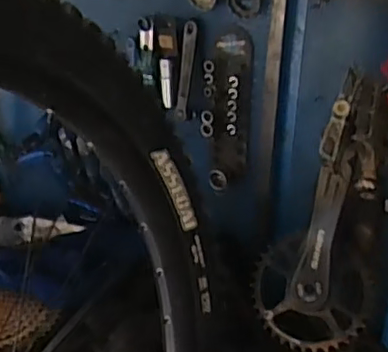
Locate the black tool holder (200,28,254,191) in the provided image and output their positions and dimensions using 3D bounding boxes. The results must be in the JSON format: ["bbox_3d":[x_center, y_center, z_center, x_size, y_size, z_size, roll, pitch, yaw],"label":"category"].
[{"bbox_3d":[0.051,-0.100,0.963,0.073,0.250,0.032,6,20,14],"label":"black tool holder"}]

